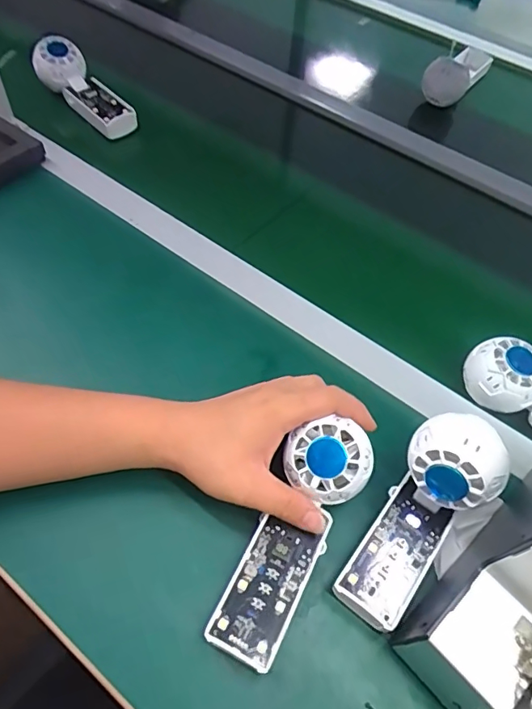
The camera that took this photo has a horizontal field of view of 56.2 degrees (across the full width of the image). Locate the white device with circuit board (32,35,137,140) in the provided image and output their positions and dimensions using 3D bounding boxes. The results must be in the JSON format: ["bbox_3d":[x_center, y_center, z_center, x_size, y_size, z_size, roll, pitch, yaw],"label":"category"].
[{"bbox_3d":[-0.247,-0.354,0.655,0.057,0.043,0.205,-29,63,-22],"label":"white device with circuit board"}]

